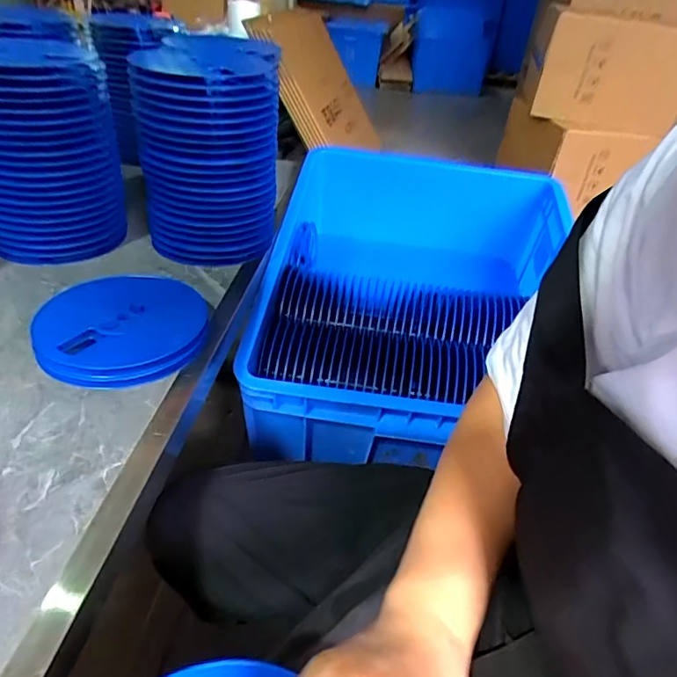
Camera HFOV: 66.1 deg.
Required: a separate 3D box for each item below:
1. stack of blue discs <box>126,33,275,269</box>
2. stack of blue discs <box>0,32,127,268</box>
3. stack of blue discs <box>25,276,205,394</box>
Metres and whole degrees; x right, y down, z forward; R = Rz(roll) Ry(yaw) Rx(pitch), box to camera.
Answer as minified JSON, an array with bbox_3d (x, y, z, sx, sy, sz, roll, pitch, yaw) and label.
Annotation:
[{"bbox_3d":[-0.176,-0.255,0.727,0.171,0.269,0.181,1,36,-9],"label":"stack of blue discs"},{"bbox_3d":[-0.382,-0.242,0.675,0.174,0.259,0.160,-11,40,-25],"label":"stack of blue discs"},{"bbox_3d":[-0.236,-0.013,0.576,0.173,0.033,0.167,-10,39,-23],"label":"stack of blue discs"}]

